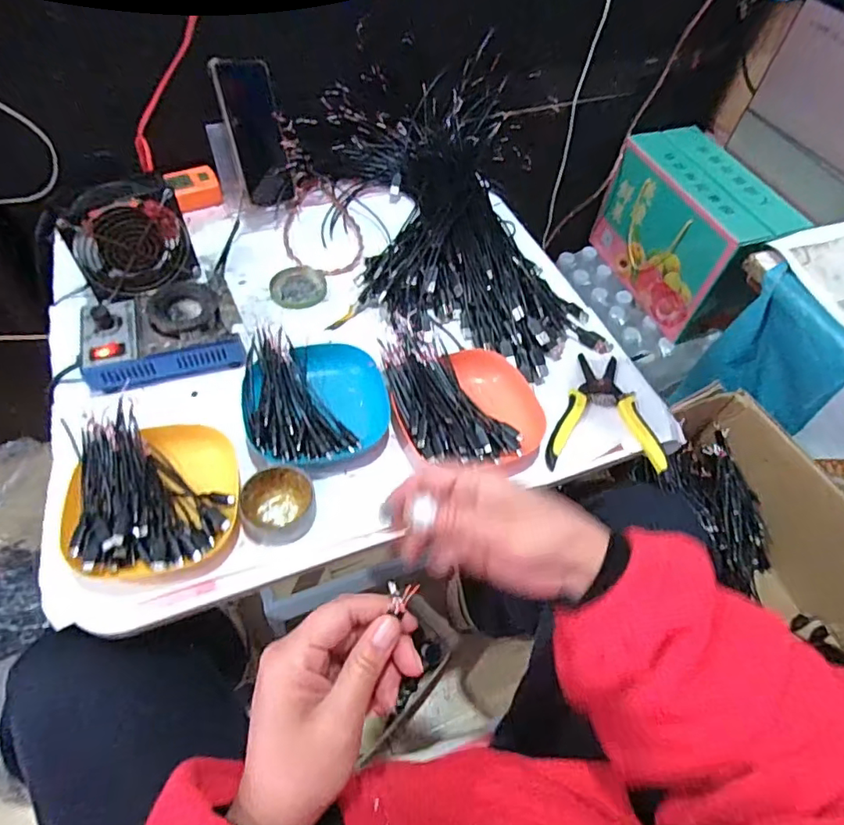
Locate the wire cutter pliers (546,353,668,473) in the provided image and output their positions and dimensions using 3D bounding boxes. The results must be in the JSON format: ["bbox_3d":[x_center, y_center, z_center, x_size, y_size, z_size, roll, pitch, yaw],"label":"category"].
[{"bbox_3d":[0.185,-0.004,0.567,0.116,0.011,0.145,4,56,-2],"label":"wire cutter pliers"}]

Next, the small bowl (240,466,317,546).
[{"bbox_3d":[-0.126,0.082,0.476,0.060,0.029,0.066,-1,56,-5],"label":"small bowl"}]

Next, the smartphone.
[{"bbox_3d":[-0.208,-0.352,0.681,0.079,0.161,0.015,-28,32,-34],"label":"smartphone"}]

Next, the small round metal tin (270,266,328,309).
[{"bbox_3d":[-0.151,-0.154,0.655,0.066,0.010,0.065,2,56,-3],"label":"small round metal tin"}]

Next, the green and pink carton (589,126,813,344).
[{"bbox_3d":[0.508,-0.342,1.035,0.156,0.238,0.324,-18,59,-15],"label":"green and pink carton"}]

